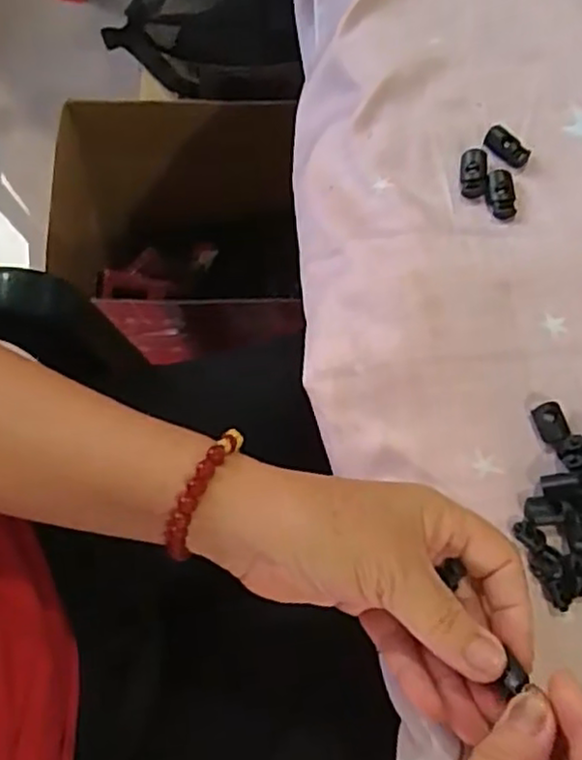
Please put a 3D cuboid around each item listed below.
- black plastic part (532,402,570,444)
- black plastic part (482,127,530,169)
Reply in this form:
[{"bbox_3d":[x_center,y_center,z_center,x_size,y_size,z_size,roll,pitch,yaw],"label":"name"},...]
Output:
[{"bbox_3d":[0.133,0.022,0.351,0.012,0.009,0.020,-18,74,-4],"label":"black plastic part"},{"bbox_3d":[0.129,-0.138,0.409,0.028,0.008,0.015,36,77,11],"label":"black plastic part"}]

